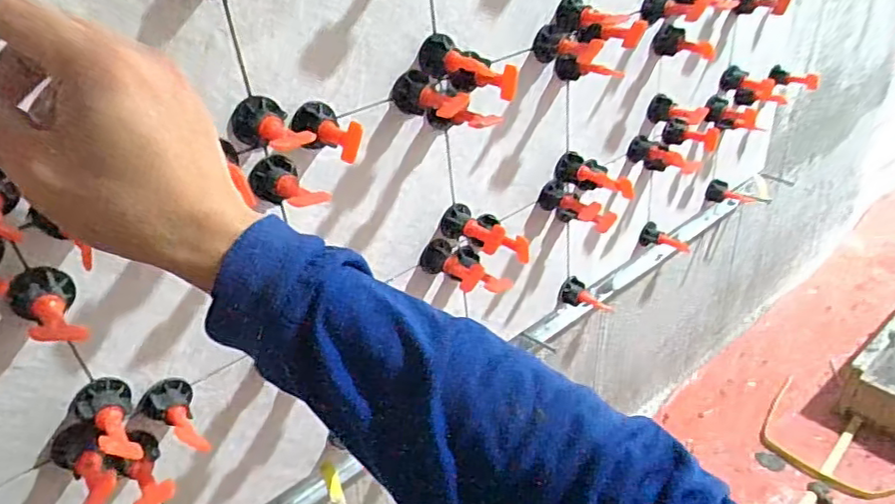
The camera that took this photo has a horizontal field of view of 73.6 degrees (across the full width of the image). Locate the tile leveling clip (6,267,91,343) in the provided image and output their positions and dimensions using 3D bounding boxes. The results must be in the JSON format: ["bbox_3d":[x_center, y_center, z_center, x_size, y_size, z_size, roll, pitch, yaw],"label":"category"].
[{"bbox_3d":[-0.215,0.032,0.327,0.031,0.030,0.053,-30,40,-32],"label":"tile leveling clip"}]

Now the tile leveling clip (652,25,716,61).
[{"bbox_3d":[0.254,-0.219,0.637,0.075,0.029,0.026,11,31,-13],"label":"tile leveling clip"}]

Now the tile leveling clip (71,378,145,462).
[{"bbox_3d":[-0.208,0.104,0.371,0.034,0.028,0.056,-30,40,-32],"label":"tile leveling clip"}]

